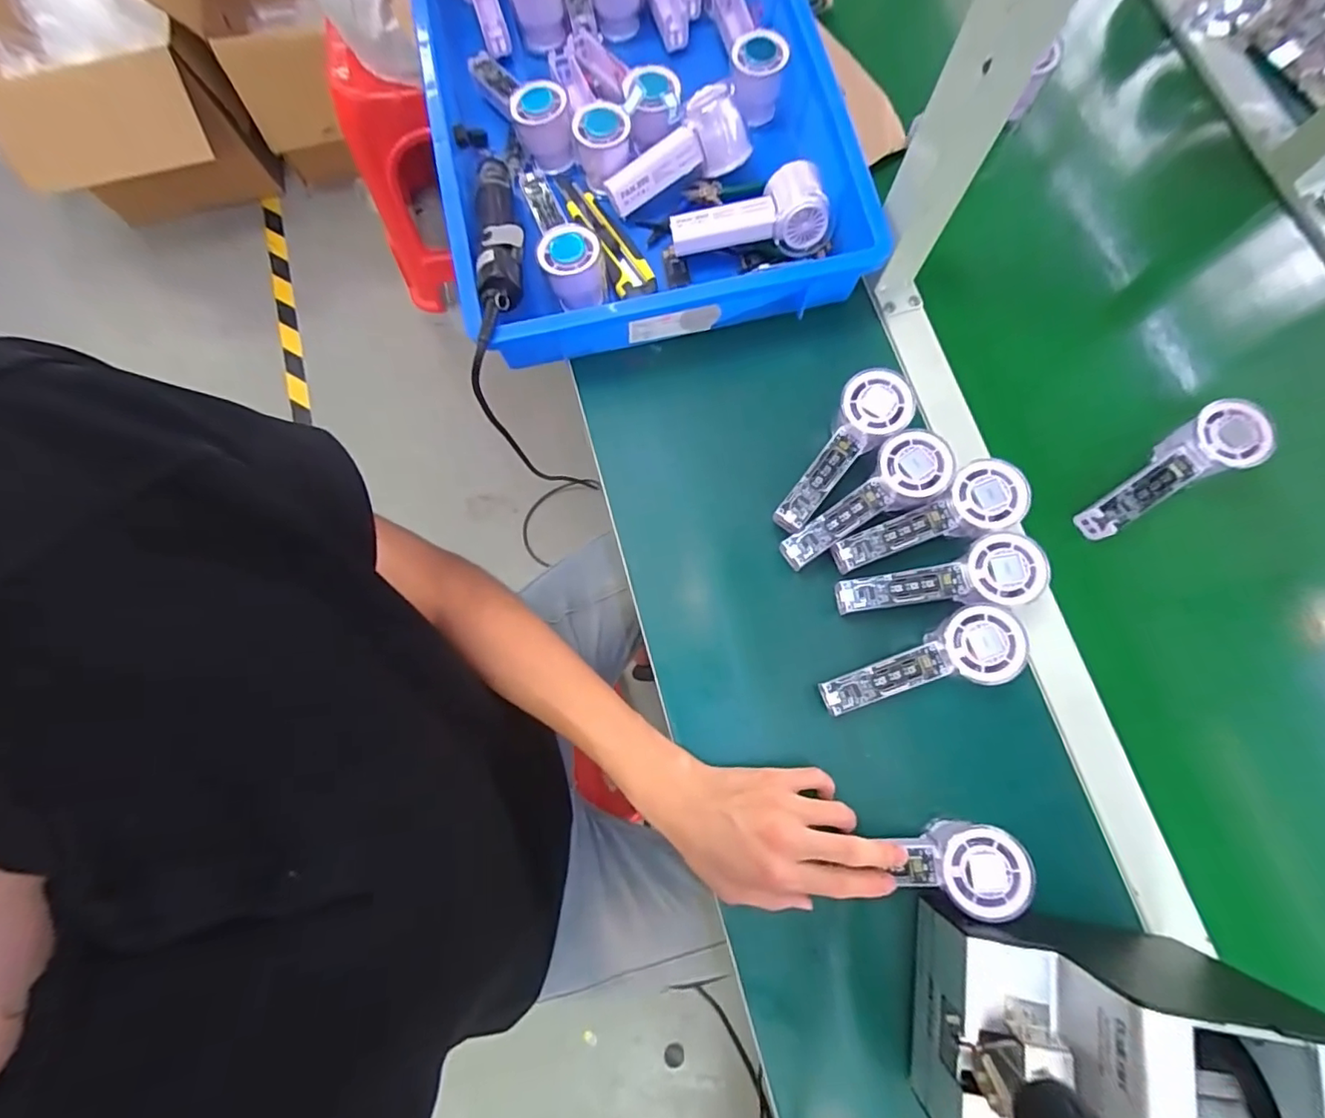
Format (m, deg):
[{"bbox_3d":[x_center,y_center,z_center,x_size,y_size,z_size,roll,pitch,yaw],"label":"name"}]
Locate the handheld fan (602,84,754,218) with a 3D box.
[{"bbox_3d":[0.011,-0.389,0.546,0.143,0.057,0.053,-26,77,8],"label":"handheld fan"}]

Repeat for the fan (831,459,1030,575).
[{"bbox_3d":[0.211,-0.030,0.454,0.153,0.028,0.051,-22,77,8],"label":"fan"}]

